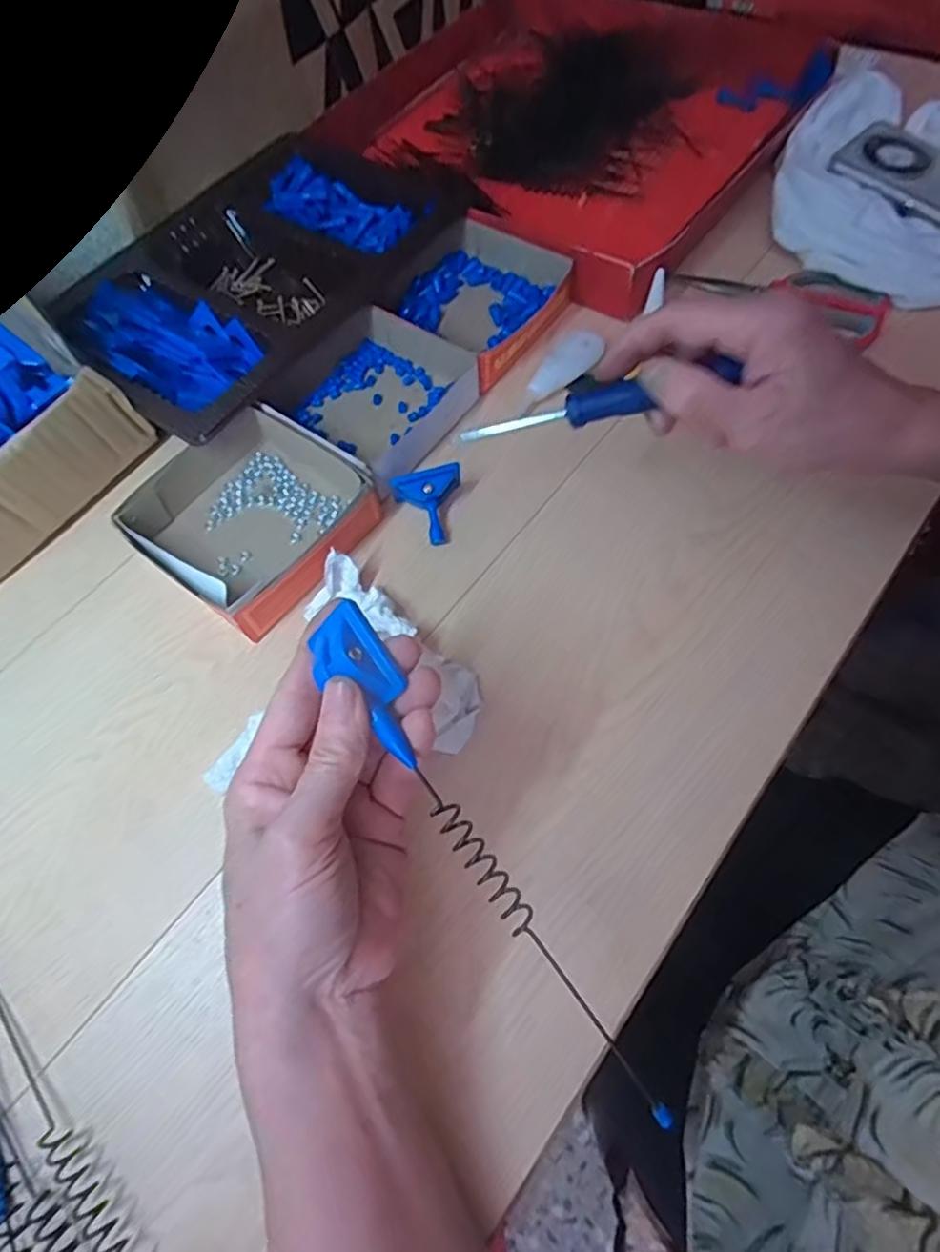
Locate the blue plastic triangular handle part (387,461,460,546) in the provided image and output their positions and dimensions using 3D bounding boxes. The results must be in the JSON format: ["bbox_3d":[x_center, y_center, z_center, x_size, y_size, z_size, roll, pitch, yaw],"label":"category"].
[{"bbox_3d":[-0.024,-0.075,0.407,0.043,0.045,0.016,-11,30,0],"label":"blue plastic triangular handle part"}]

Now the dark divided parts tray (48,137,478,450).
[{"bbox_3d":[-0.165,-0.271,0.496,0.186,0.043,0.300,31,71,16],"label":"dark divided parts tray"}]

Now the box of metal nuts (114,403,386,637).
[{"bbox_3d":[-0.139,-0.074,0.412,0.134,0.032,0.125,34,72,17],"label":"box of metal nuts"}]

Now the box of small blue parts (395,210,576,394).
[{"bbox_3d":[-0.001,-0.243,0.474,0.117,0.033,0.117,31,71,16],"label":"box of small blue parts"}]

